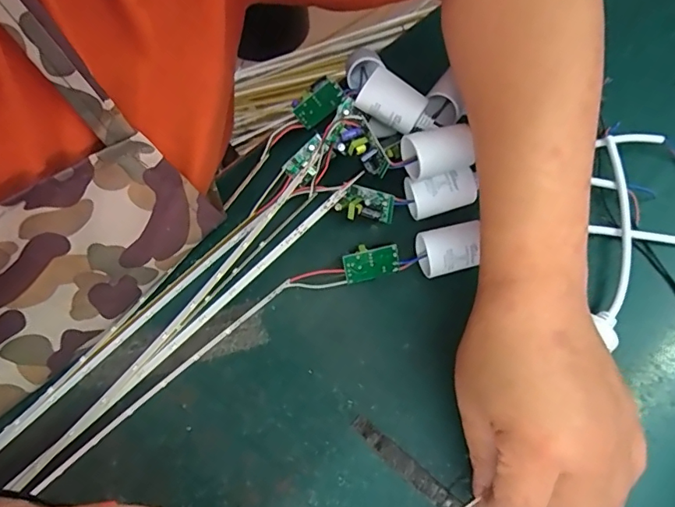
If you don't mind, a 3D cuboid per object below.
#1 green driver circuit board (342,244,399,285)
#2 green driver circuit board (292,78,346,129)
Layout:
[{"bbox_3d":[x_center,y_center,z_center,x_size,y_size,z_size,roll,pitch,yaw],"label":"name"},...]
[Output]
[{"bbox_3d":[0.021,0.005,0.323,0.036,0.014,0.022,-13,113,0],"label":"green driver circuit board"},{"bbox_3d":[-0.013,-0.105,0.341,0.036,0.023,0.006,-36,32,10],"label":"green driver circuit board"}]

